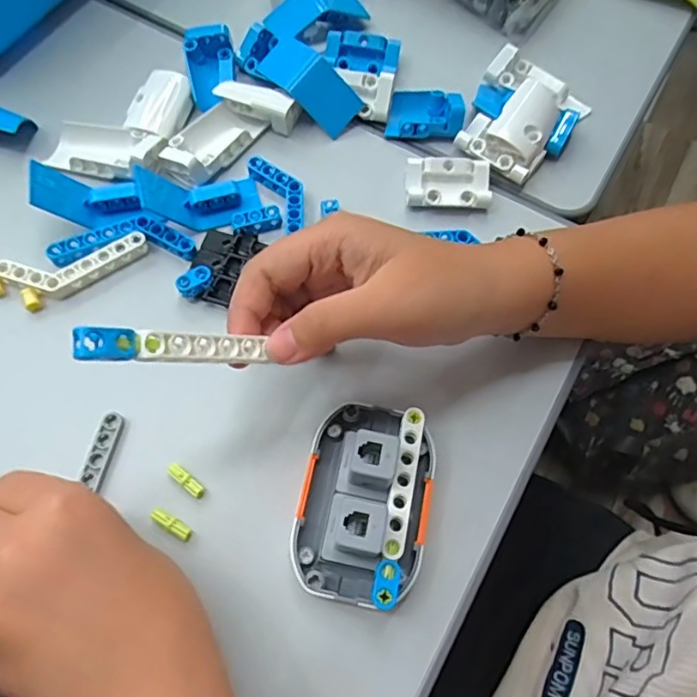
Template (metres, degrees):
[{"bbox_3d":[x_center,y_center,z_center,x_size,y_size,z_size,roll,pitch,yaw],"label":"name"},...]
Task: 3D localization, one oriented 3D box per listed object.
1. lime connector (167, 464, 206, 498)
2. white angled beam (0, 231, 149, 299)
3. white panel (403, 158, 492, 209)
[{"bbox_3d":[-0.079,0.064,0.285,0.021,0.005,0.006,37,71,15],"label":"lime connector"},{"bbox_3d":[-0.151,-0.045,0.326,0.078,0.009,0.024,-17,67,-8],"label":"white angled beam"},{"bbox_3d":[0.061,-0.100,0.355,0.051,0.011,0.031,2,66,0],"label":"white panel"}]

